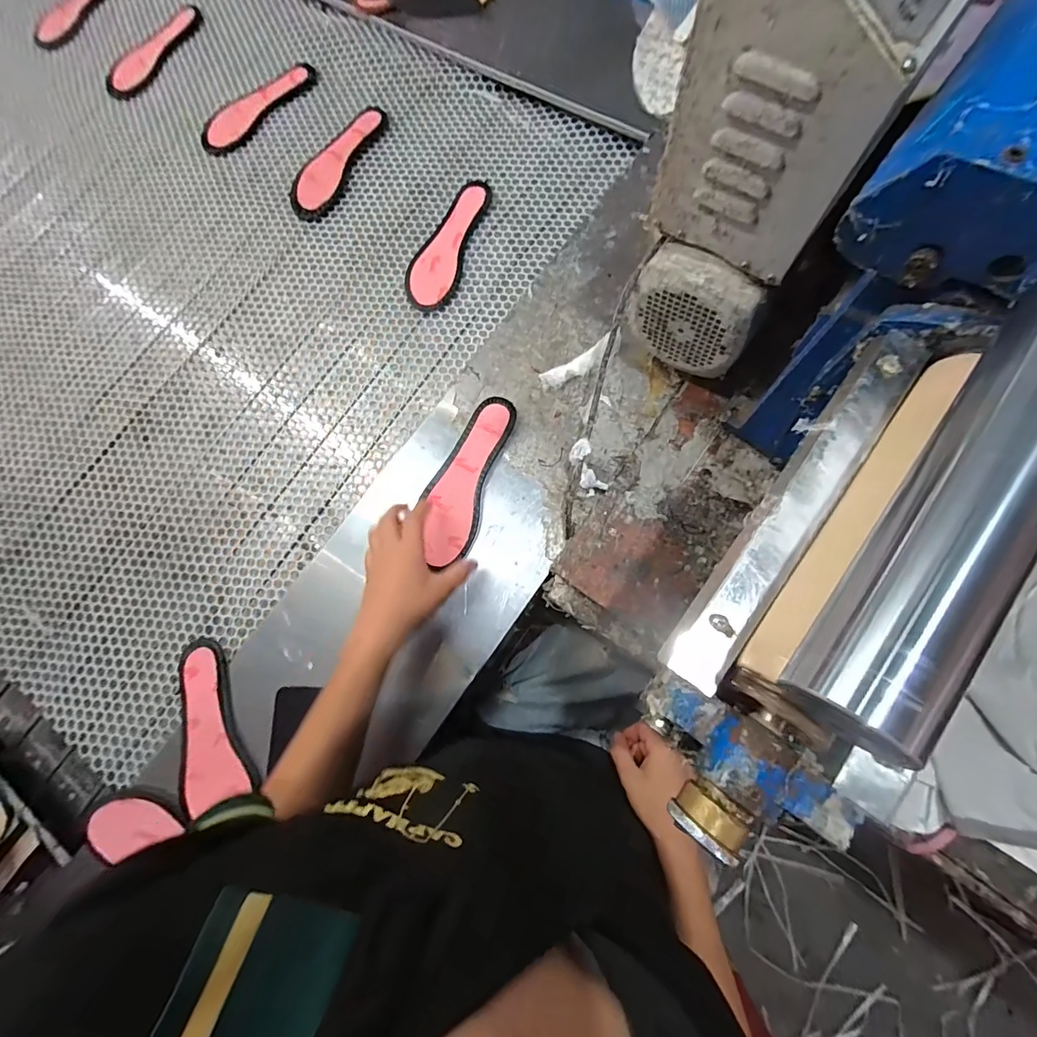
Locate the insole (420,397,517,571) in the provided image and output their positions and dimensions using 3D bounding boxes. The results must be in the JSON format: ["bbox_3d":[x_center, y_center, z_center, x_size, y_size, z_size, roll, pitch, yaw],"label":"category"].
[{"bbox_3d":[-0.069,-0.053,0.573,0.074,0.016,0.217,19,81,5],"label":"insole"}]

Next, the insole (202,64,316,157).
[{"bbox_3d":[-0.441,-0.698,0.769,0.071,0.005,0.224,40,82,12],"label":"insole"}]

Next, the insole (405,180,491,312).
[{"bbox_3d":[-0.111,-0.423,0.695,0.075,0.008,0.234,18,78,8],"label":"insole"}]

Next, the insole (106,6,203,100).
[{"bbox_3d":[-0.643,-0.826,0.801,0.073,0.009,0.222,28,80,10],"label":"insole"}]

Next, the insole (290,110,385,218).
[{"bbox_3d":[-0.296,-0.586,0.740,0.073,0.009,0.226,27,80,10],"label":"insole"}]

